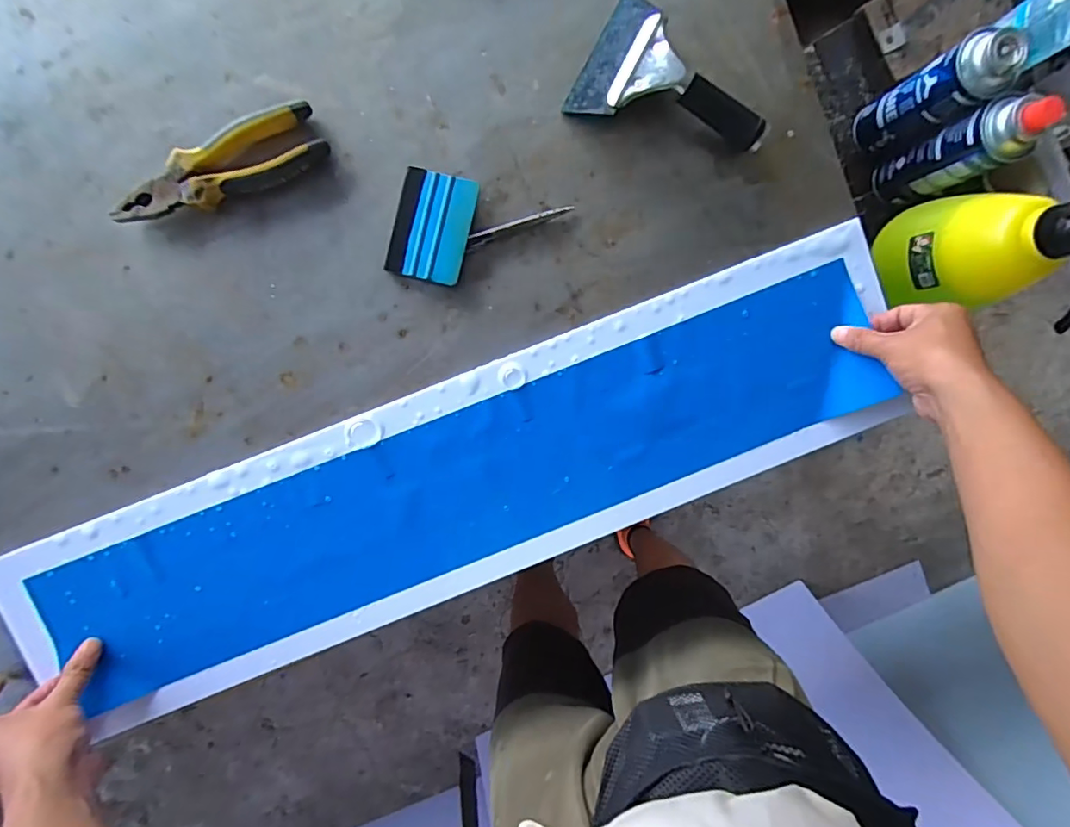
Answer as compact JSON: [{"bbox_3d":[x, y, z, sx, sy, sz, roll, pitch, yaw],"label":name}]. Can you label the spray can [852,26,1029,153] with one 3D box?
[{"bbox_3d":[0.444,-0.357,0.599,0.053,0.180,0.062,-35,98,0],"label":"spray can"}]

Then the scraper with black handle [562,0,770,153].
[{"bbox_3d":[0.132,-0.295,0.483,0.176,0.033,0.120,28,94,-7],"label":"scraper with black handle"}]

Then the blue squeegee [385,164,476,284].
[{"bbox_3d":[-0.096,-0.173,0.492,0.069,0.016,0.097,14,92,-8],"label":"blue squeegee"}]

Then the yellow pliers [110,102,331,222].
[{"bbox_3d":[-0.279,-0.214,0.468,0.187,0.024,0.055,-25,97,-5],"label":"yellow pliers"}]

